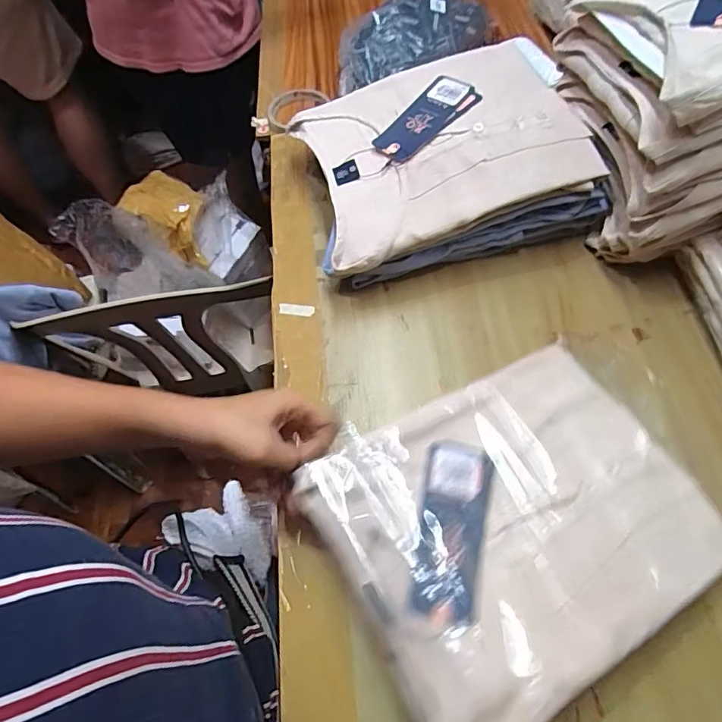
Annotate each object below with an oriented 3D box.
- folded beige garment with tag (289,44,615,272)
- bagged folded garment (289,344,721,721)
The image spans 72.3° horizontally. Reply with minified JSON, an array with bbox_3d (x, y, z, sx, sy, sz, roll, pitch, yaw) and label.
[{"bbox_3d":[0.077,-0.218,0.501,0.276,0.055,0.210,-16,62,-8],"label":"folded beige garment with tag"},{"bbox_3d":[0.115,0.110,0.355,0.264,0.035,0.199,-22,63,-21],"label":"bagged folded garment"}]

